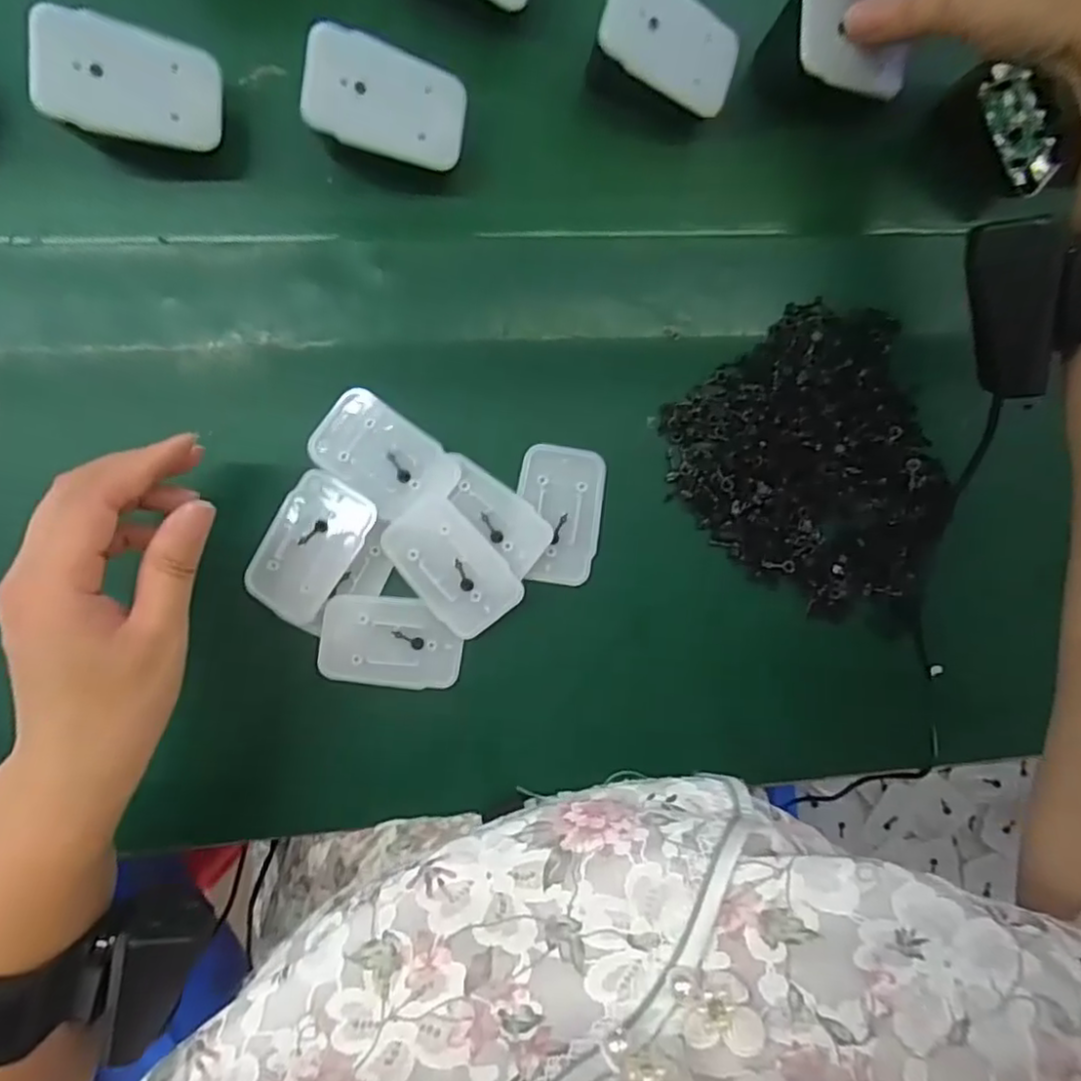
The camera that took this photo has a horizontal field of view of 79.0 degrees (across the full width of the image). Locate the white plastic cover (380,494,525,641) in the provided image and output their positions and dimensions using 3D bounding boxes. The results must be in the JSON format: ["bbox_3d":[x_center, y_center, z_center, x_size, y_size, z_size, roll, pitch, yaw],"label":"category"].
[{"bbox_3d":[-0.045,0.014,0.327,0.043,0.008,0.070,-41,97,-4],"label":"white plastic cover"}]

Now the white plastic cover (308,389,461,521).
[{"bbox_3d":[-0.077,-0.040,0.322,0.068,0.004,0.043,40,87,-7],"label":"white plastic cover"}]

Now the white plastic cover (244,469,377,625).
[{"bbox_3d":[-0.113,0.003,0.320,0.042,0.004,0.070,31,88,-8],"label":"white plastic cover"}]

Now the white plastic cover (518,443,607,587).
[{"bbox_3d":[0.010,-0.013,0.341,0.043,0.006,0.070,6,91,-8],"label":"white plastic cover"}]

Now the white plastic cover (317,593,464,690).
[{"bbox_3d":[-0.075,0.052,0.332,0.070,0.004,0.044,8,93,-16],"label":"white plastic cover"}]

